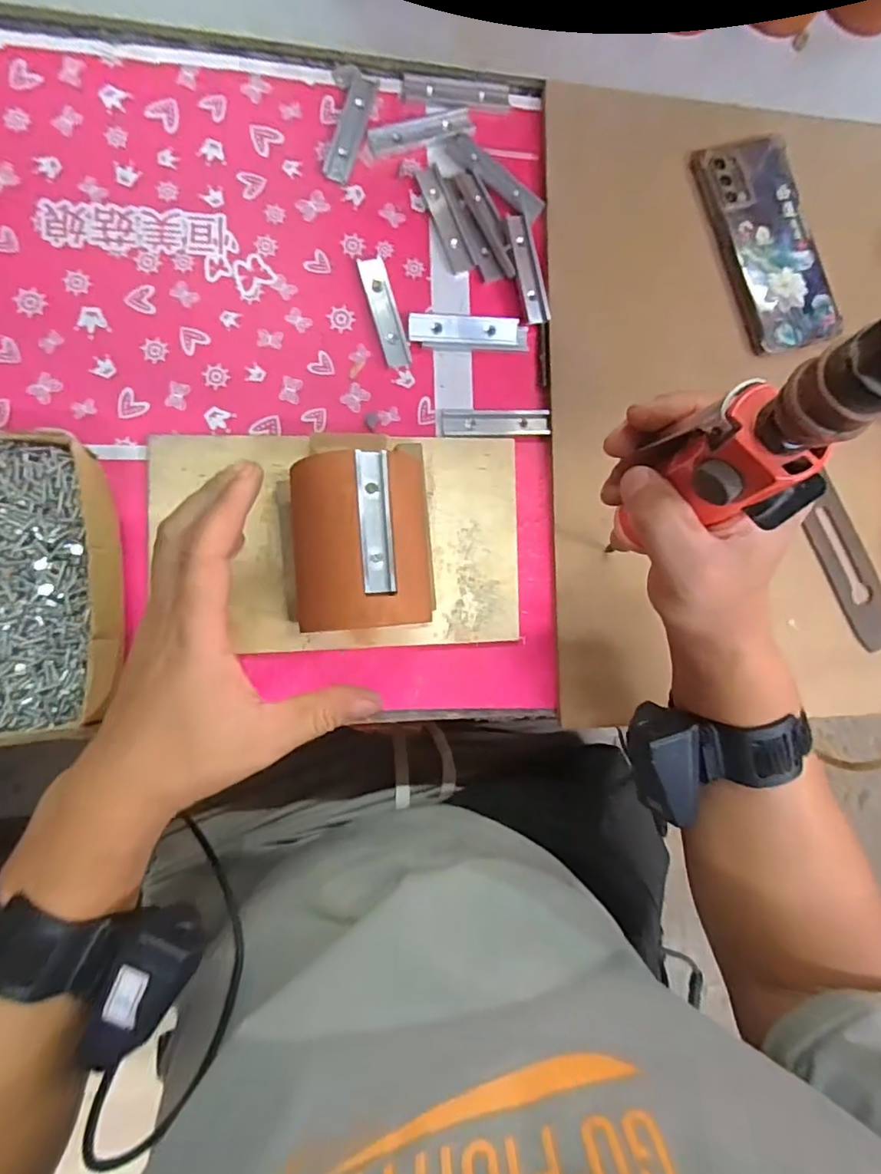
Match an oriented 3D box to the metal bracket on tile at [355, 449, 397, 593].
[{"bbox_3d":[-0.037,-0.036,0.314,0.018,0.004,0.079,-3,86,-23],"label":"metal bracket on tile"}]

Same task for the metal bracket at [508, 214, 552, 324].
[{"bbox_3d":[0.065,-0.233,0.414,0.019,0.009,0.076,-14,91,-9],"label":"metal bracket"}]

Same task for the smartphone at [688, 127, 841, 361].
[{"bbox_3d":[0.252,-0.264,0.434,0.075,0.019,0.167,-15,91,-9],"label":"smartphone"}]

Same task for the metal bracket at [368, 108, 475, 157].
[{"bbox_3d":[-0.014,-0.335,0.412,0.078,0.004,0.021,-19,92,-9],"label":"metal bracket"}]

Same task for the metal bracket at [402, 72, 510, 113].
[{"bbox_3d":[0.012,-0.367,0.418,0.079,0.005,0.023,0,88,-9],"label":"metal bracket"}]

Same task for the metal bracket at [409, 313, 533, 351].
[{"bbox_3d":[0.021,-0.186,0.411,0.087,0.008,0.023,-1,89,-9],"label":"metal bracket"}]

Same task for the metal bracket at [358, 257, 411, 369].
[{"bbox_3d":[-0.040,-0.198,0.405,0.019,0.004,0.079,-16,91,-9],"label":"metal bracket"}]

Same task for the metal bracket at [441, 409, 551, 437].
[{"bbox_3d":[0.041,-0.121,0.415,0.080,0.004,0.021,-4,89,-9],"label":"metal bracket"}]

